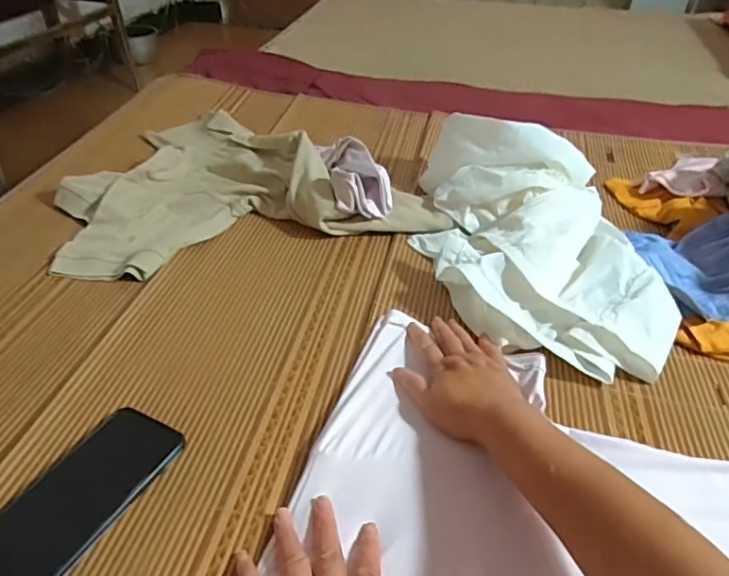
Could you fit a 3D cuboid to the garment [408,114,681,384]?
[{"bbox_3d":[0.220,-0.079,0.701,0.320,0.107,0.377,11,40,11],"label":"garment"}]

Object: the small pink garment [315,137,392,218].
[{"bbox_3d":[-0.007,-0.161,0.776,0.089,0.064,0.129,-7,40,-11],"label":"small pink garment"}]

